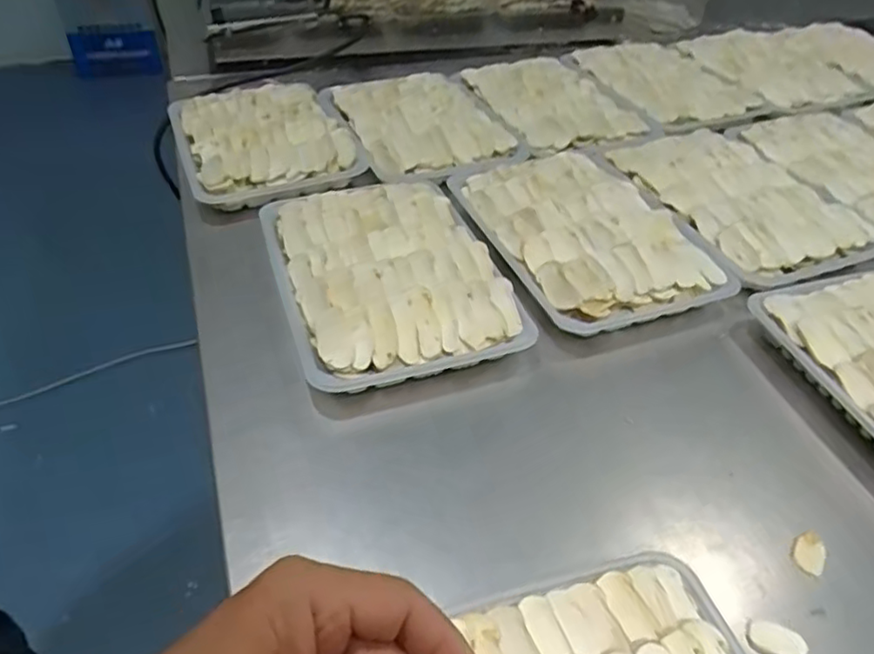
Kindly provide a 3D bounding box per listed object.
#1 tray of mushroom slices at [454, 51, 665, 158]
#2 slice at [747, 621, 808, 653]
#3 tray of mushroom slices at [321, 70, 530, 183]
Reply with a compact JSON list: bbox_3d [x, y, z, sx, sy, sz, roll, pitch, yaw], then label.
[{"bbox_3d":[0.137,-0.263,0.751,0.162,0.029,0.228,-14,45,-17],"label":"tray of mushroom slices"},{"bbox_3d":[0.168,0.155,0.317,0.026,0.008,0.013,18,45,16],"label":"slice"},{"bbox_3d":[-0.022,-0.217,0.705,0.165,0.043,0.230,-16,46,-19],"label":"tray of mushroom slices"}]

